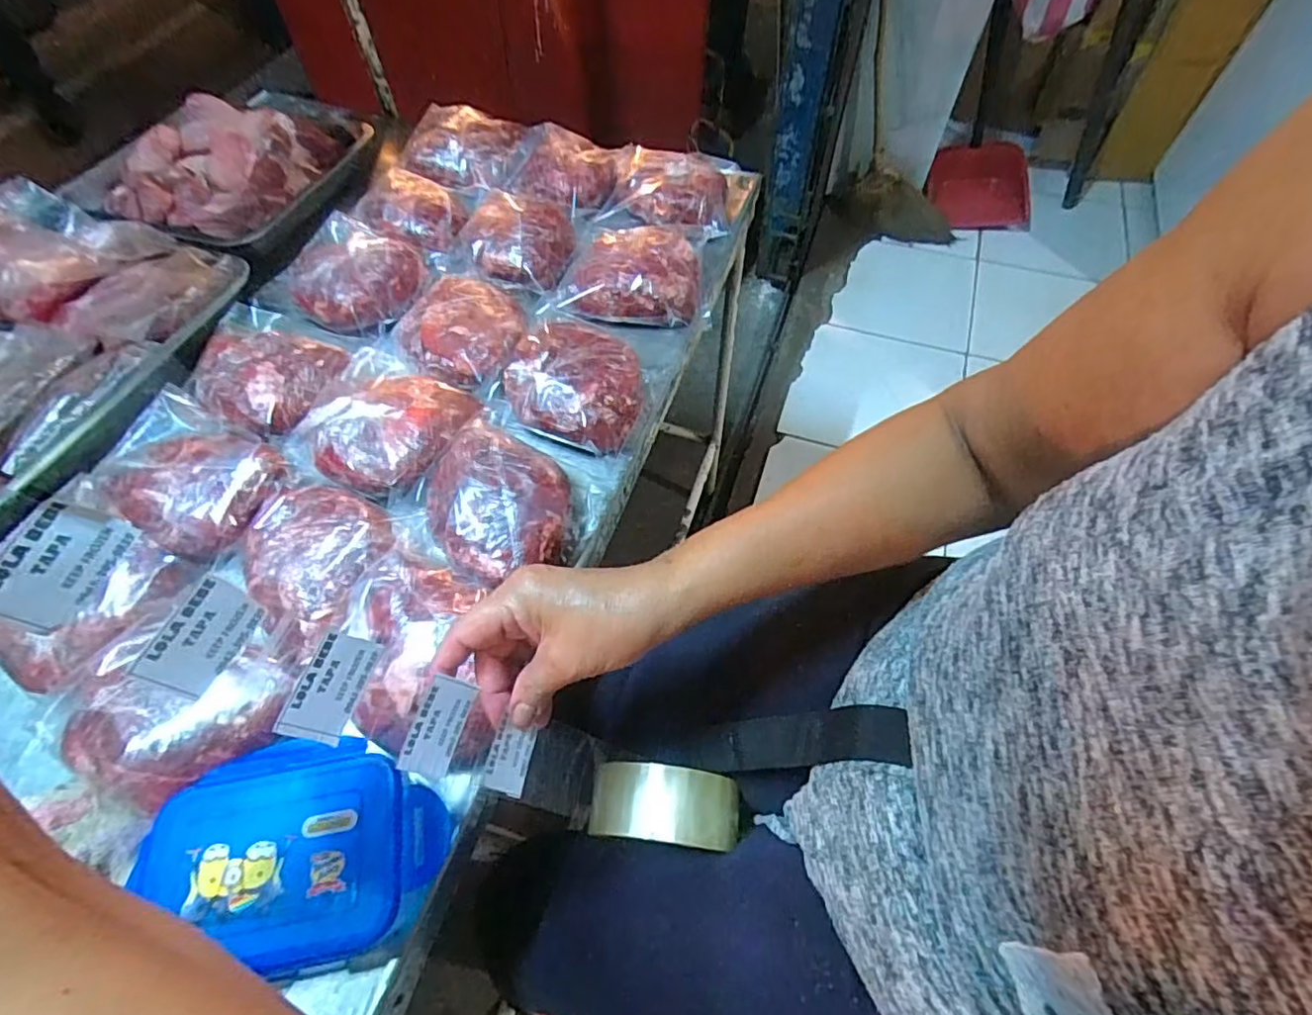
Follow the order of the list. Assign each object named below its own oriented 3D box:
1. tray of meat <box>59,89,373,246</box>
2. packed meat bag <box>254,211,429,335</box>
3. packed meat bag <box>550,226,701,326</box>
[{"bbox_3d":[-0.529,-0.418,0.715,0.306,0.056,0.236,15,59,9],"label":"tray of meat"},{"bbox_3d":[-0.321,-0.247,0.629,0.158,0.050,0.135,19,60,12],"label":"packed meat bag"},{"bbox_3d":[-0.027,-0.250,0.629,0.147,0.048,0.126,0,58,0],"label":"packed meat bag"}]

